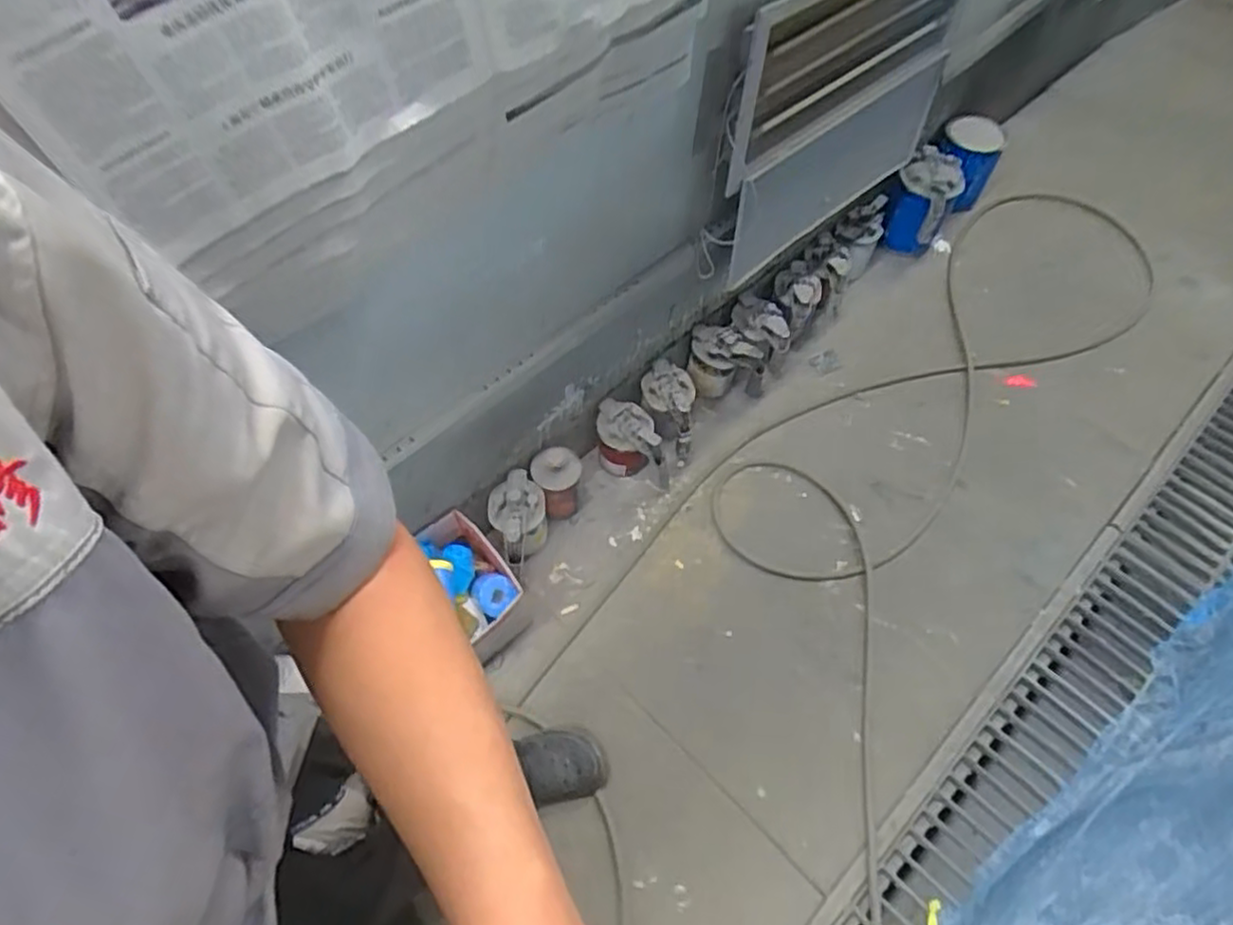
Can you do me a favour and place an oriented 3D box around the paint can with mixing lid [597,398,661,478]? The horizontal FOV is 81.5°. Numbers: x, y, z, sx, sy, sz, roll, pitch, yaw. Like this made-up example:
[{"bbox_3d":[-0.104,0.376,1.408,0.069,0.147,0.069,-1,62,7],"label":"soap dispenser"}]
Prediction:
[{"bbox_3d":[0.022,-0.046,1.594,0.126,0.166,0.144,-7,59,-4],"label":"paint can with mixing lid"}]

